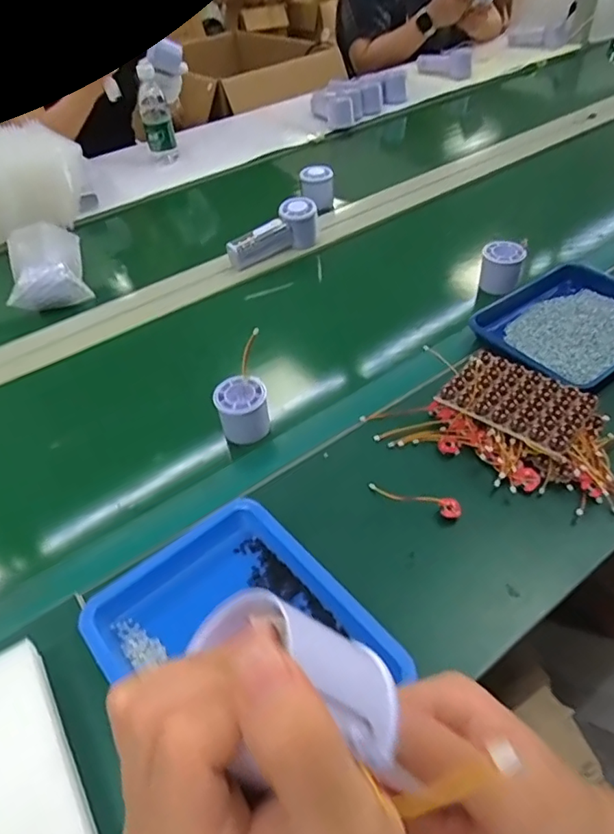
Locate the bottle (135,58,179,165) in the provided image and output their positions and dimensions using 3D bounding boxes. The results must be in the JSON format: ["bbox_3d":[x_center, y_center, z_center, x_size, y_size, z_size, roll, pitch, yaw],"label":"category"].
[{"bbox_3d":[-0.314,-0.632,1.134,0.061,0.162,0.074,-12,45,-6],"label":"bottle"}]

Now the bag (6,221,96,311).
[{"bbox_3d":[-0.401,-0.236,0.835,0.103,0.053,0.193,-20,47,-14],"label":"bag"}]

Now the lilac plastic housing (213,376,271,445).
[{"bbox_3d":[-0.069,-0.007,0.594,0.052,0.057,0.048,-15,46,-9],"label":"lilac plastic housing"}]

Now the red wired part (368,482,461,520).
[{"bbox_3d":[0.100,0.074,0.510,0.087,0.011,0.020,15,49,19],"label":"red wired part"}]

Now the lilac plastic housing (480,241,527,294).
[{"bbox_3d":[0.268,-0.208,0.757,0.054,0.051,0.054,11,48,16],"label":"lilac plastic housing"}]

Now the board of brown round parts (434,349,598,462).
[{"bbox_3d":[0.215,-0.020,0.560,0.131,0.010,0.100,30,52,29],"label":"board of brown round parts"}]

